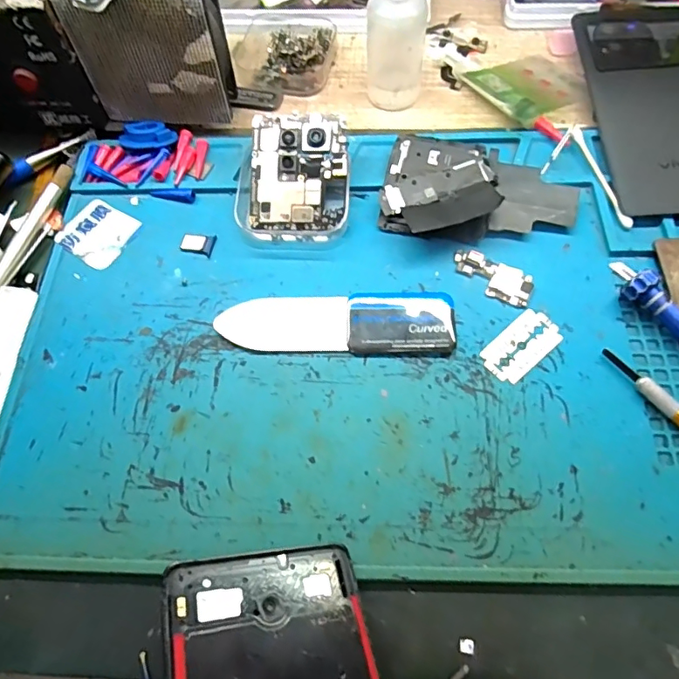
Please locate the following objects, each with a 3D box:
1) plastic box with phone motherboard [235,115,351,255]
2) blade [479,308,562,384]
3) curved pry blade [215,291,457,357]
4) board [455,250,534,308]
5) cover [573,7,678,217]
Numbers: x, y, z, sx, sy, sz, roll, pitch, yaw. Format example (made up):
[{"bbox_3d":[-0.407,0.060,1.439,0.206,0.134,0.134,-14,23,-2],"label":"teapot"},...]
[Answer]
[{"bbox_3d":[-0.026,-0.087,0.286,0.060,0.028,0.072,3,66,5],"label":"plastic box with phone motherboard"},{"bbox_3d":[0.091,0.002,0.253,0.042,0.004,0.023,-39,69,-13],"label":"blade"},{"bbox_3d":[-0.001,-0.009,0.263,0.119,0.005,0.035,0,66,3],"label":"curved pry blade"},{"bbox_3d":[0.080,-0.033,0.269,0.043,0.004,0.021,26,70,14],"label":"board"},{"bbox_3d":[0.191,-0.143,0.306,0.072,0.010,0.159,-1,66,3],"label":"cover"}]

